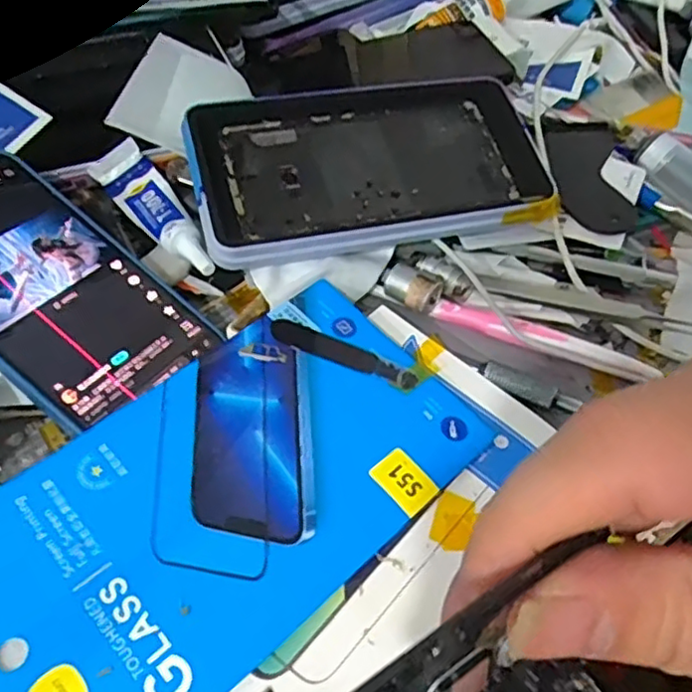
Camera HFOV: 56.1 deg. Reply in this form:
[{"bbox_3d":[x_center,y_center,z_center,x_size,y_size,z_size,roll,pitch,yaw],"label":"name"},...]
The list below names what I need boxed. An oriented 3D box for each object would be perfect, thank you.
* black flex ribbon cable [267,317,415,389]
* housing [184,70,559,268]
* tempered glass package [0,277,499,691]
[{"bbox_3d":[-0.001,0.003,0.300,0.070,0.004,0.013,18,52,9],"label":"black flex ribbon cable"},{"bbox_3d":[0.012,-0.104,0.353,0.186,0.012,0.112,-10,66,-13],"label":"housing"},{"bbox_3d":[-0.055,0.062,0.250,0.231,0.008,0.112,-35,62,-29],"label":"tempered glass package"}]

